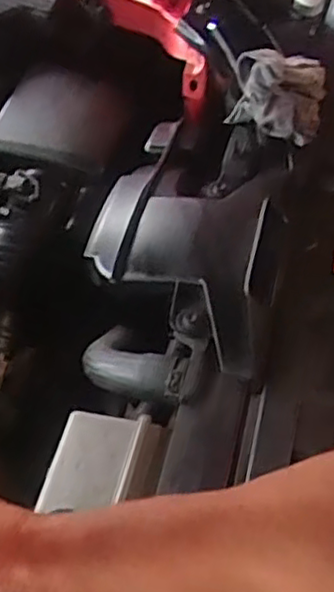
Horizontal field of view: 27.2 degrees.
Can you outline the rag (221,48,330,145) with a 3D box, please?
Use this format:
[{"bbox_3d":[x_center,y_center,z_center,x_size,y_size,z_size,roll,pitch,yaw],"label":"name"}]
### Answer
[{"bbox_3d":[0.122,-0.222,0.756,0.098,0.077,0.098,10,55,8],"label":"rag"}]

